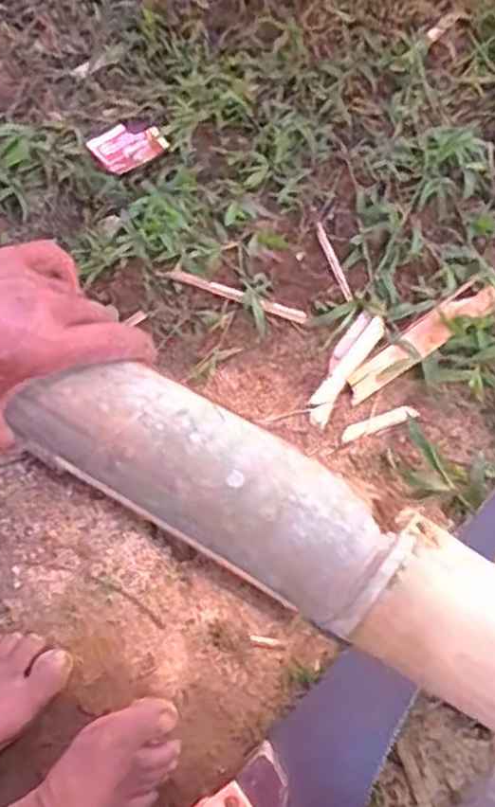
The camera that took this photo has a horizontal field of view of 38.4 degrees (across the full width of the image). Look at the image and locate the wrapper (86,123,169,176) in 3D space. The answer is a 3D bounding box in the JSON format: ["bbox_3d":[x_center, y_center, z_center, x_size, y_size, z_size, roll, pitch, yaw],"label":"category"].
[{"bbox_3d":[-0.152,-0.328,0.903,0.085,0.006,0.074,-37,68,-14],"label":"wrapper"}]

